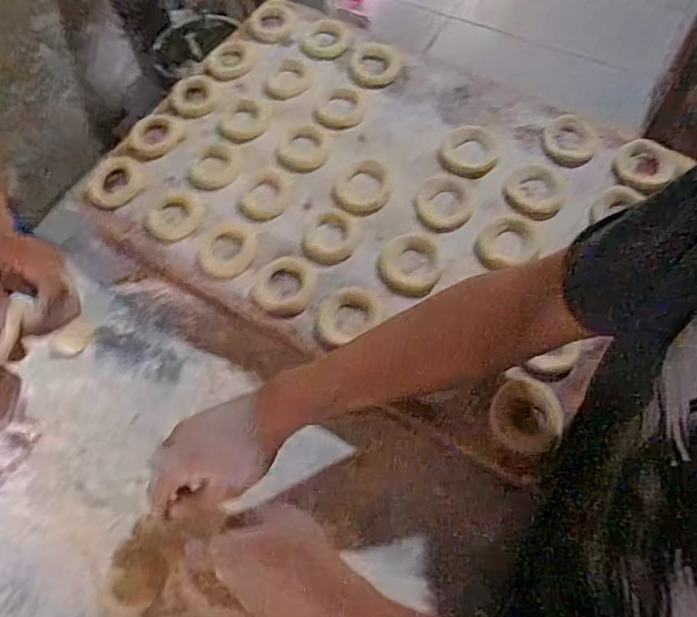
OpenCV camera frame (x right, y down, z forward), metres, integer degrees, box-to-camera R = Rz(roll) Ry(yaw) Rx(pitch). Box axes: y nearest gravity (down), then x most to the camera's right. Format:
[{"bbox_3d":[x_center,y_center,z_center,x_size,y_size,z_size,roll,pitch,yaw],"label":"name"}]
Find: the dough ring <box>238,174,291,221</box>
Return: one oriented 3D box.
[{"bbox_3d":[-0.097,-0.128,0.649,0.060,0.008,0.060,-2,63,3],"label":"dough ring"}]

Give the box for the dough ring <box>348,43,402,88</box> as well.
[{"bbox_3d":[0.035,-0.318,0.731,0.065,0.015,0.072,6,64,7],"label":"dough ring"}]

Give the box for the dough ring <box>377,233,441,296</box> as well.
[{"bbox_3d":[0.067,-0.047,0.600,0.065,0.010,0.071,-2,63,3],"label":"dough ring"}]

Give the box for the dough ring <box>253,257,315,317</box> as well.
[{"bbox_3d":[-0.069,-0.024,0.594,0.064,0.010,0.063,-2,63,3],"label":"dough ring"}]

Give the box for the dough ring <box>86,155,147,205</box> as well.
[{"bbox_3d":[-0.278,-0.153,0.670,0.066,0.015,0.065,-2,63,3],"label":"dough ring"}]

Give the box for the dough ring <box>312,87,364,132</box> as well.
[{"bbox_3d":[-0.009,-0.246,0.700,0.052,0.010,0.070,33,70,18],"label":"dough ring"}]

